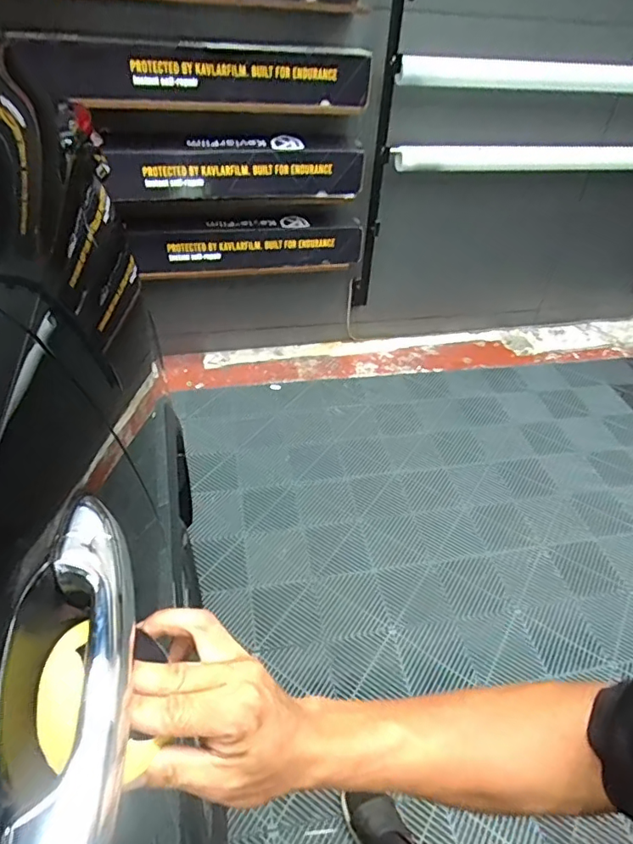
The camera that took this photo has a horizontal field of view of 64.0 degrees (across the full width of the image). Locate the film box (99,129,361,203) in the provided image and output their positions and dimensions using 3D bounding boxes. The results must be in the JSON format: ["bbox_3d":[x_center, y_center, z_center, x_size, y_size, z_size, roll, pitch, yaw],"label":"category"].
[{"bbox_3d":[-0.267,-0.881,1.757,0.873,0.194,0.156,-4,42,-10],"label":"film box"}]

